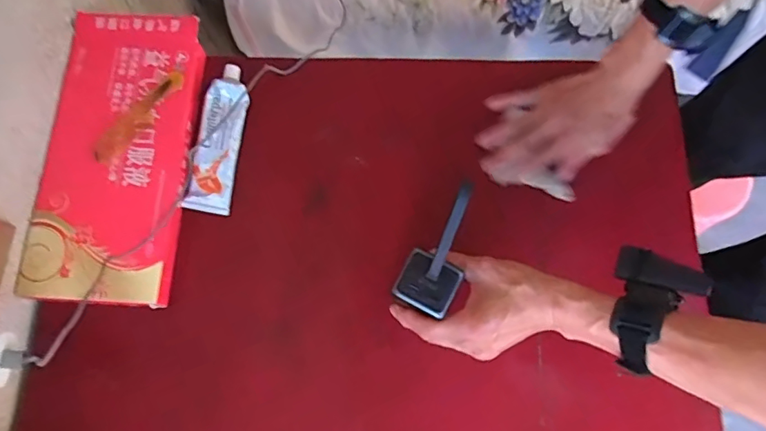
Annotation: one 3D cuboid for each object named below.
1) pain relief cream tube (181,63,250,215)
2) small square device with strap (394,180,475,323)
[{"bbox_3d":[-0.193,-0.091,0.598,0.052,0.032,0.173,9,76,2],"label":"pain relief cream tube"},{"bbox_3d":[0.048,0.028,0.414,0.050,0.121,0.034,20,41,5],"label":"small square device with strap"}]

